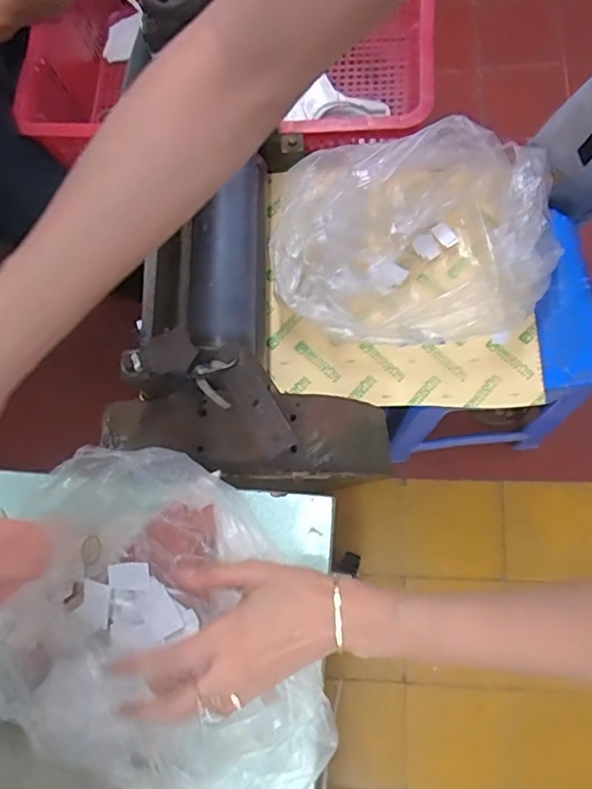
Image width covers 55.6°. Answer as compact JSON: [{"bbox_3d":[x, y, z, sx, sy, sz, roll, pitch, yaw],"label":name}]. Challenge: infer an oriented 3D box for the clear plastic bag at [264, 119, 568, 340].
[{"bbox_3d":[0.154,-0.195,0.728,0.348,0.119,0.269,-1,78,7],"label":"clear plastic bag"}]

